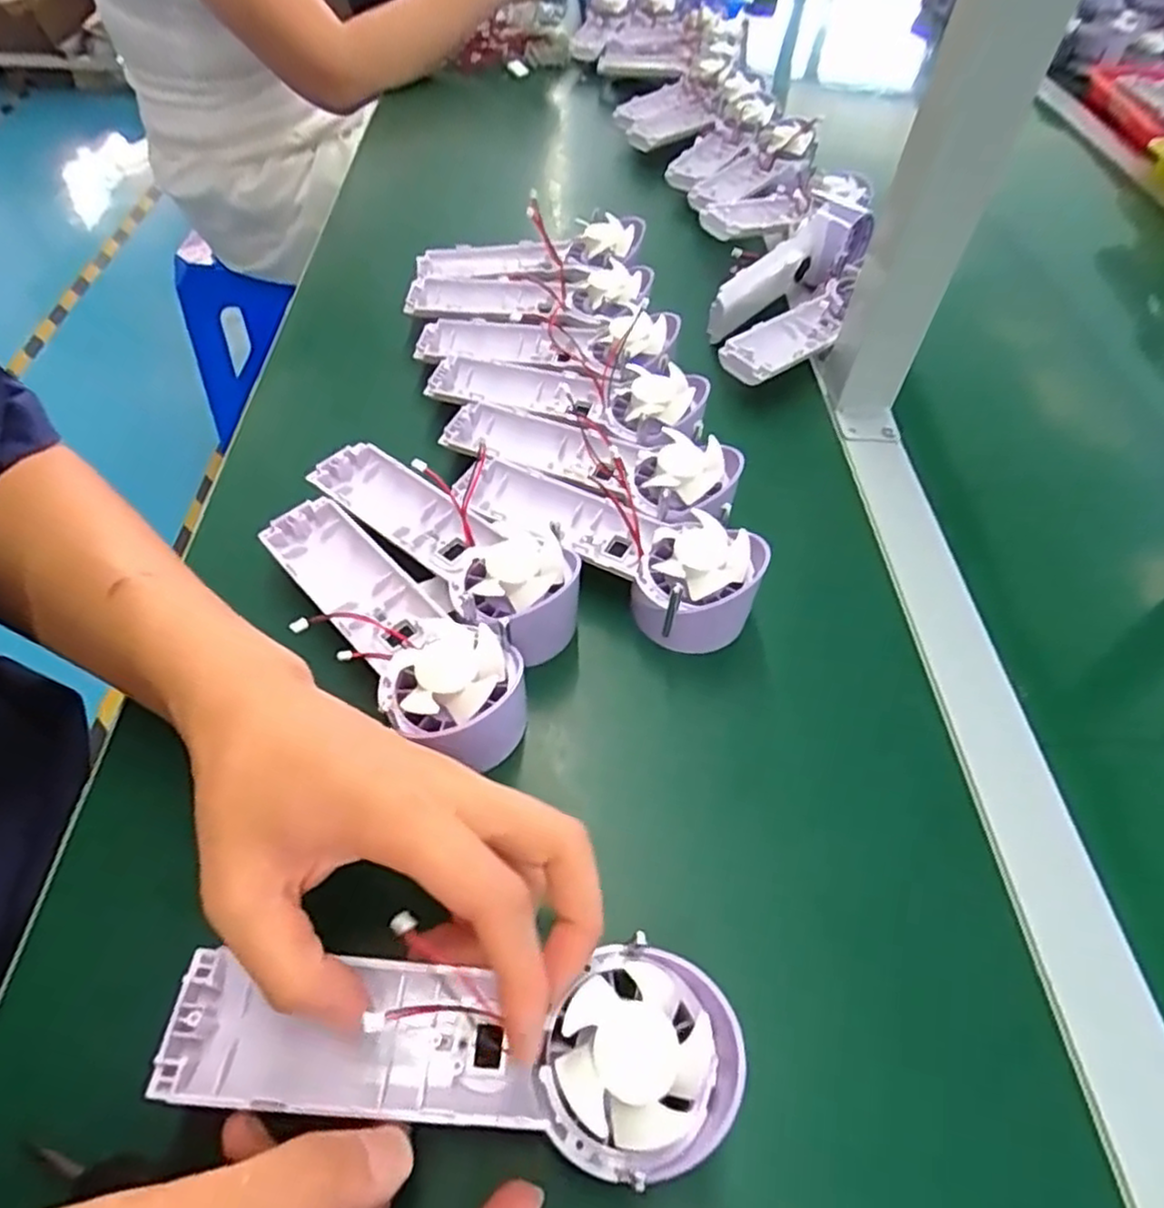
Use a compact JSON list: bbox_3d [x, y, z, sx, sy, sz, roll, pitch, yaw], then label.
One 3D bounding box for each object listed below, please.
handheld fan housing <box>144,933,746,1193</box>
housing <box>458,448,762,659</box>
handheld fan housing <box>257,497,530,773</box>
[{"bbox_3d":[-0.040,0.139,0.224,0.174,0.031,0.058,2,52,3],"label":"handheld fan housing"},{"bbox_3d":[0.011,-0.037,0.377,0.171,0.044,0.055,29,57,19],"label":"housing"},{"bbox_3d":[-0.093,0.007,0.345,0.057,0.050,0.171,-33,61,-25],"label":"handheld fan housing"}]

